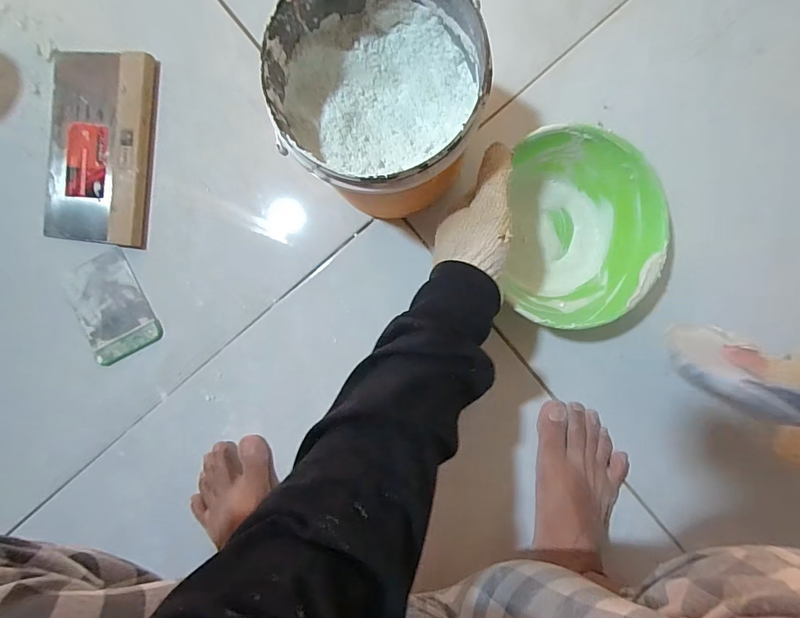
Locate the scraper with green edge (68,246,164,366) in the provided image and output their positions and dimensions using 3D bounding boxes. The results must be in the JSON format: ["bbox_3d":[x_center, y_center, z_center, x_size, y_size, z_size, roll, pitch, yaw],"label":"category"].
[{"bbox_3d":[-0.321,-0.002,0.472,0.083,0.006,0.112,-25,91,4],"label":"scraper with green edge"}]

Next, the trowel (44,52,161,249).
[{"bbox_3d":[-0.323,-0.169,0.450,0.123,0.016,0.193,7,93,3],"label":"trowel"}]

